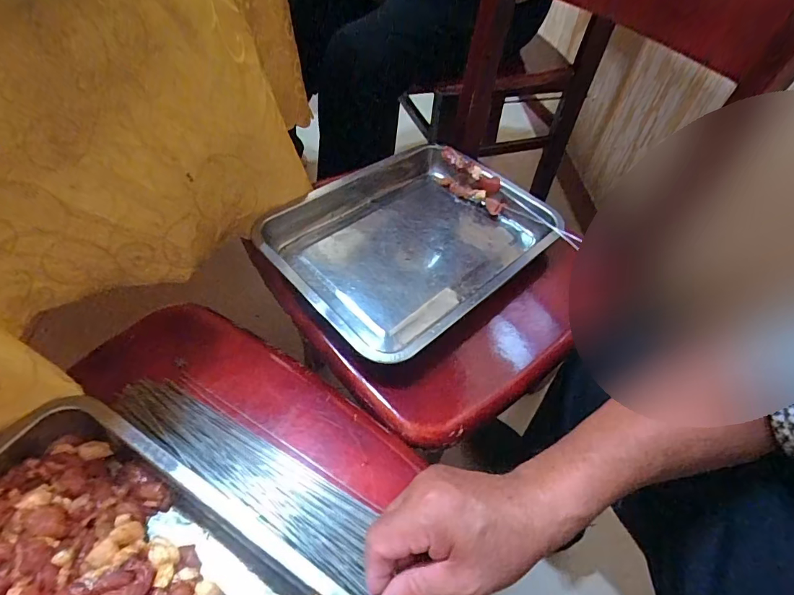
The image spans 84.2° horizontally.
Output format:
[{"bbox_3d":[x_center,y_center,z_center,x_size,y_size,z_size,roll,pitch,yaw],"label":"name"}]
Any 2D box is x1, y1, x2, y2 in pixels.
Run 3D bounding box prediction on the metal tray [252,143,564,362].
[{"bbox_3d":[0.022,-0.078,0.568,0.263,0.048,0.344,39,57,24],"label":"metal tray"}]

